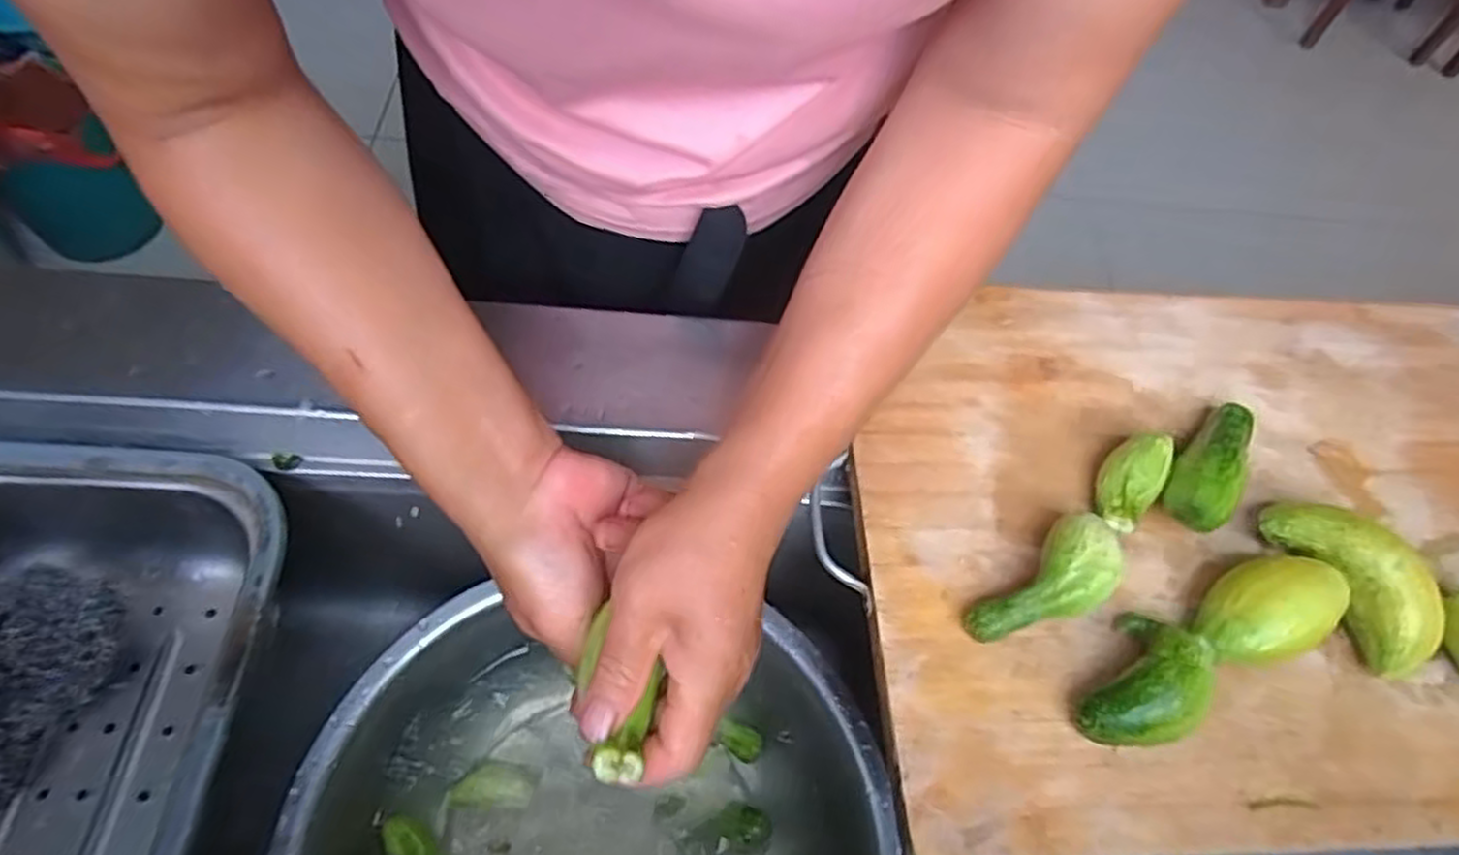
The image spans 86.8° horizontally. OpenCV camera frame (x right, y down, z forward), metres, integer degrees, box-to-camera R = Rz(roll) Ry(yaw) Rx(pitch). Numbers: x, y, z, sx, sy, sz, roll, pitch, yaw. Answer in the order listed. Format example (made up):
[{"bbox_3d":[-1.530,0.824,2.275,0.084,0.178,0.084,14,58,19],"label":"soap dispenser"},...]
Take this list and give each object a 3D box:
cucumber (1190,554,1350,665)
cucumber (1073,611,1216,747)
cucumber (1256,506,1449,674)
[{"bbox_3d":[0.261,0.091,0.380,0.075,0.045,0.045,-13,61,-15],"label":"cucumber"},{"bbox_3d":[0.194,0.119,0.355,0.040,0.034,0.071,36,60,15],"label":"cucumber"},{"bbox_3d":[0.319,0.077,0.396,0.037,0.045,0.091,-22,63,-20],"label":"cucumber"}]

